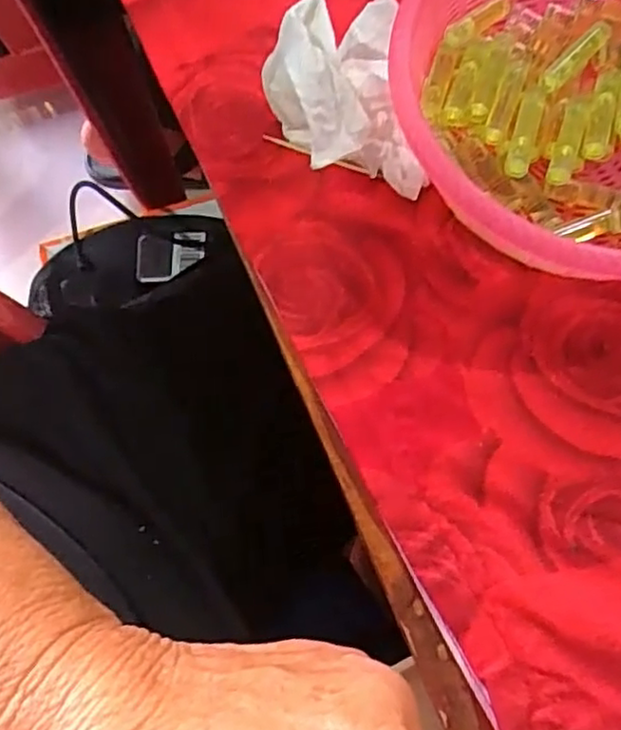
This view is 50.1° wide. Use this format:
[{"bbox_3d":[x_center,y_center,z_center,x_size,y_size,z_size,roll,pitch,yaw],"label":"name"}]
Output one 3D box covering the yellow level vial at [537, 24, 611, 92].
[{"bbox_3d":[0.116,-0.134,0.290,0.008,0.007,0.043,43,79,13],"label":"yellow level vial"}]

